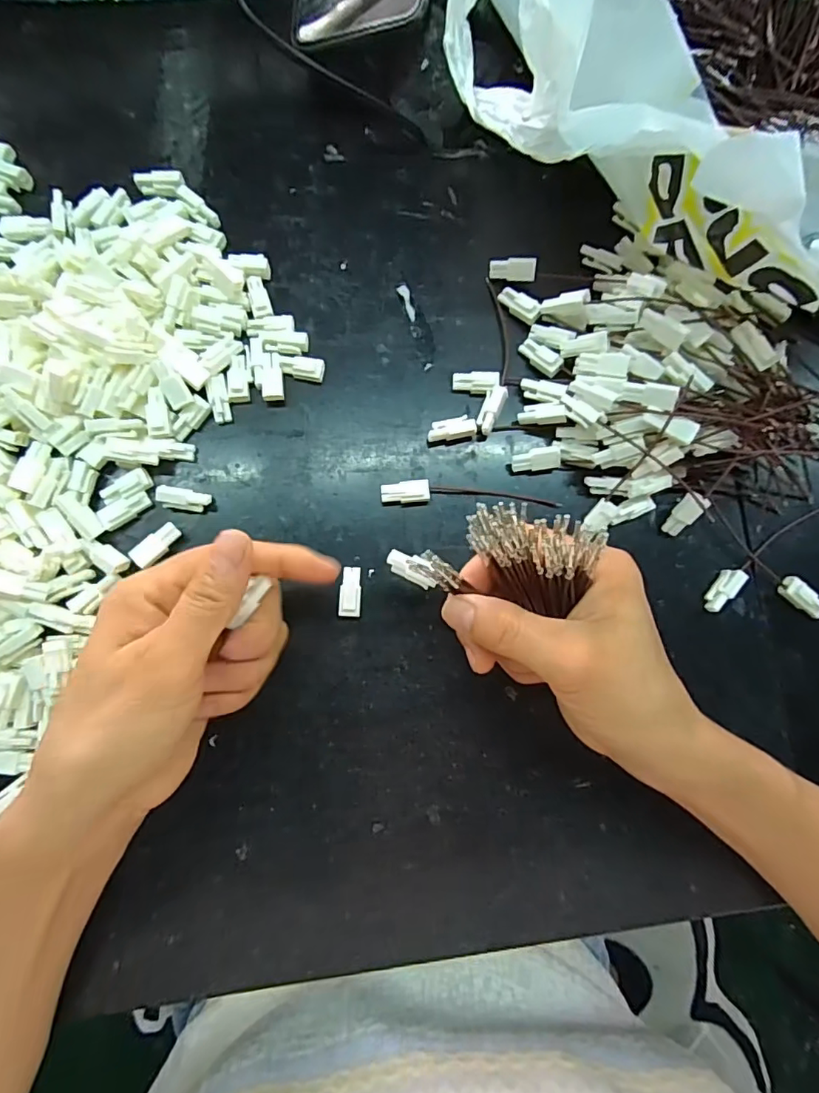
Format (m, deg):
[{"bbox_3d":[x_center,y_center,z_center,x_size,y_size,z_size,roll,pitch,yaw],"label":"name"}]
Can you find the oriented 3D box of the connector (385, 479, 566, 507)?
[{"bbox_3d":[0.033,-0.027,0.281,0.095,0.009,0.012,2,81,-2],"label":"connector"}]

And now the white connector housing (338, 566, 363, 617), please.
[{"bbox_3d":[-0.030,0.023,0.271,0.011,0.009,0.025,3,81,-2],"label":"white connector housing"}]

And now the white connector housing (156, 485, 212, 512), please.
[{"bbox_3d":[-0.115,-0.024,0.270,0.024,0.009,0.011,7,81,-2],"label":"white connector housing"}]

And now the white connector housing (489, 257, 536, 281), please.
[{"bbox_3d":[0.058,-0.154,0.295,0.025,0.006,0.010,6,81,12],"label":"white connector housing"}]

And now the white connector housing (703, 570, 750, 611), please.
[{"bbox_3d":[0.166,0.023,0.279,0.010,0.009,0.026,38,97,3],"label":"white connector housing"}]

